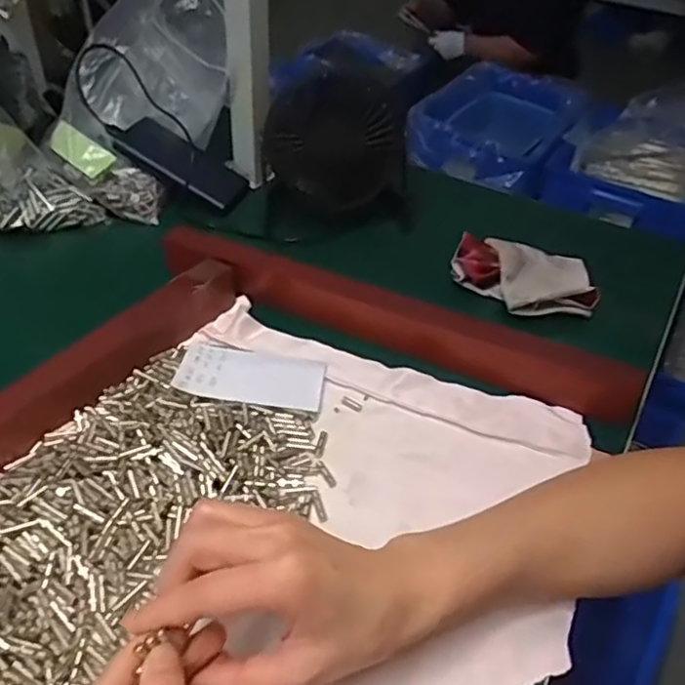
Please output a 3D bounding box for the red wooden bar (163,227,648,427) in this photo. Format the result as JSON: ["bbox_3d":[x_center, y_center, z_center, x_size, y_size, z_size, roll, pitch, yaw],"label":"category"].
[{"bbox_3d":[0.026,-0.022,0.491,0.385,0.047,0.031,22,45,17],"label":"red wooden bar"}]

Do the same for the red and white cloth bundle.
[{"bbox_3d":[0.156,-0.062,0.550,0.117,0.029,0.092,12,43,7],"label":"red and white cloth bundle"}]

